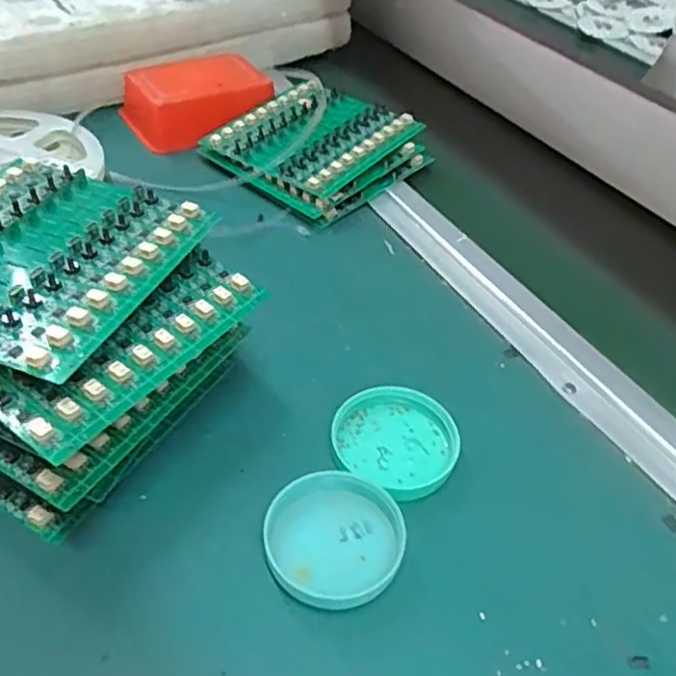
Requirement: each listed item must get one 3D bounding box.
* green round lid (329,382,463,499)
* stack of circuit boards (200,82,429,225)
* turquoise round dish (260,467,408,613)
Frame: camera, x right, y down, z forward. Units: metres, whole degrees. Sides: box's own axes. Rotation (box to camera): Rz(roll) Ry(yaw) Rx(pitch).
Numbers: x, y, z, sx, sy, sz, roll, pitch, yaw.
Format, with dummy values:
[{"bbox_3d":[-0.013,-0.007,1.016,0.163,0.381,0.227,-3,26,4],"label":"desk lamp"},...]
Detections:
[{"bbox_3d":[0.033,0.053,0.360,0.064,0.011,0.067,2,44,-2],"label":"green round lid"},{"bbox_3d":[-0.018,-0.162,0.559,0.145,0.035,0.153,35,52,28],"label":"stack of circuit boards"},{"bbox_3d":[-0.001,0.092,0.313,0.063,0.016,0.060,2,44,-2],"label":"turquoise round dish"}]

